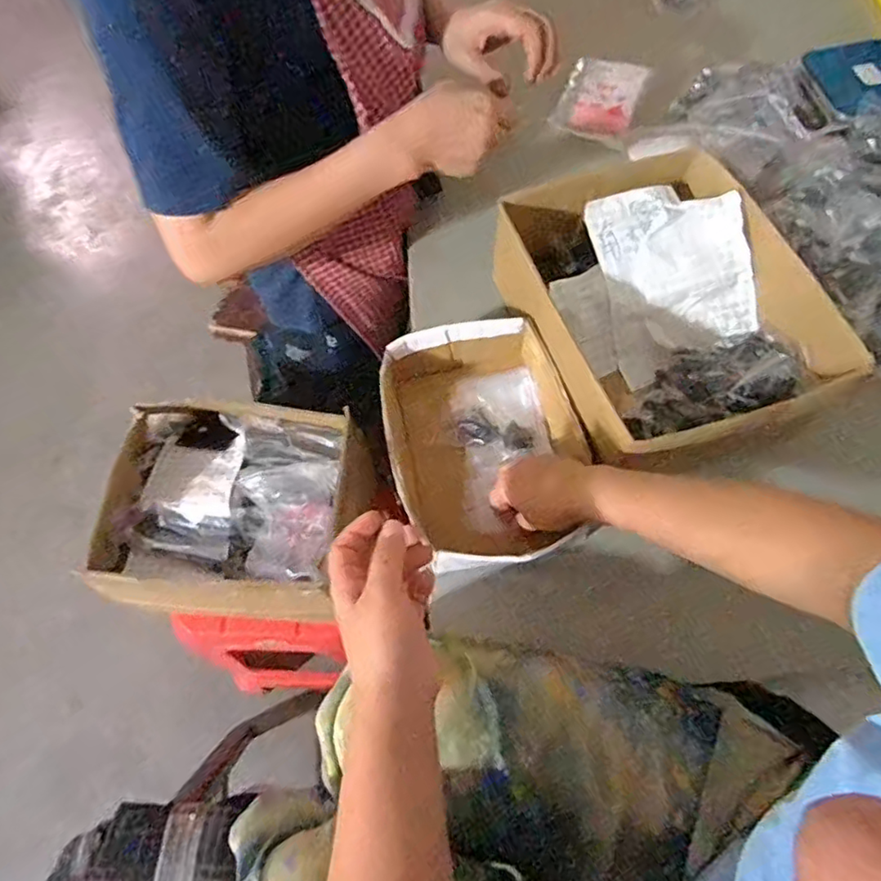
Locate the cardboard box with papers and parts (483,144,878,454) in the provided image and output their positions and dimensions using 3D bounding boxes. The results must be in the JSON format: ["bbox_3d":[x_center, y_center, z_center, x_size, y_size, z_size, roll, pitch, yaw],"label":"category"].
[{"bbox_3d":[0.226,-0.139,0.637,0.254,0.108,0.319,-20,66,-7],"label":"cardboard box with papers and parts"}]

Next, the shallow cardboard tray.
[{"bbox_3d":[0.042,0.000,0.627,0.188,0.073,0.250,-18,66,-7],"label":"shallow cardboard tray"}]

